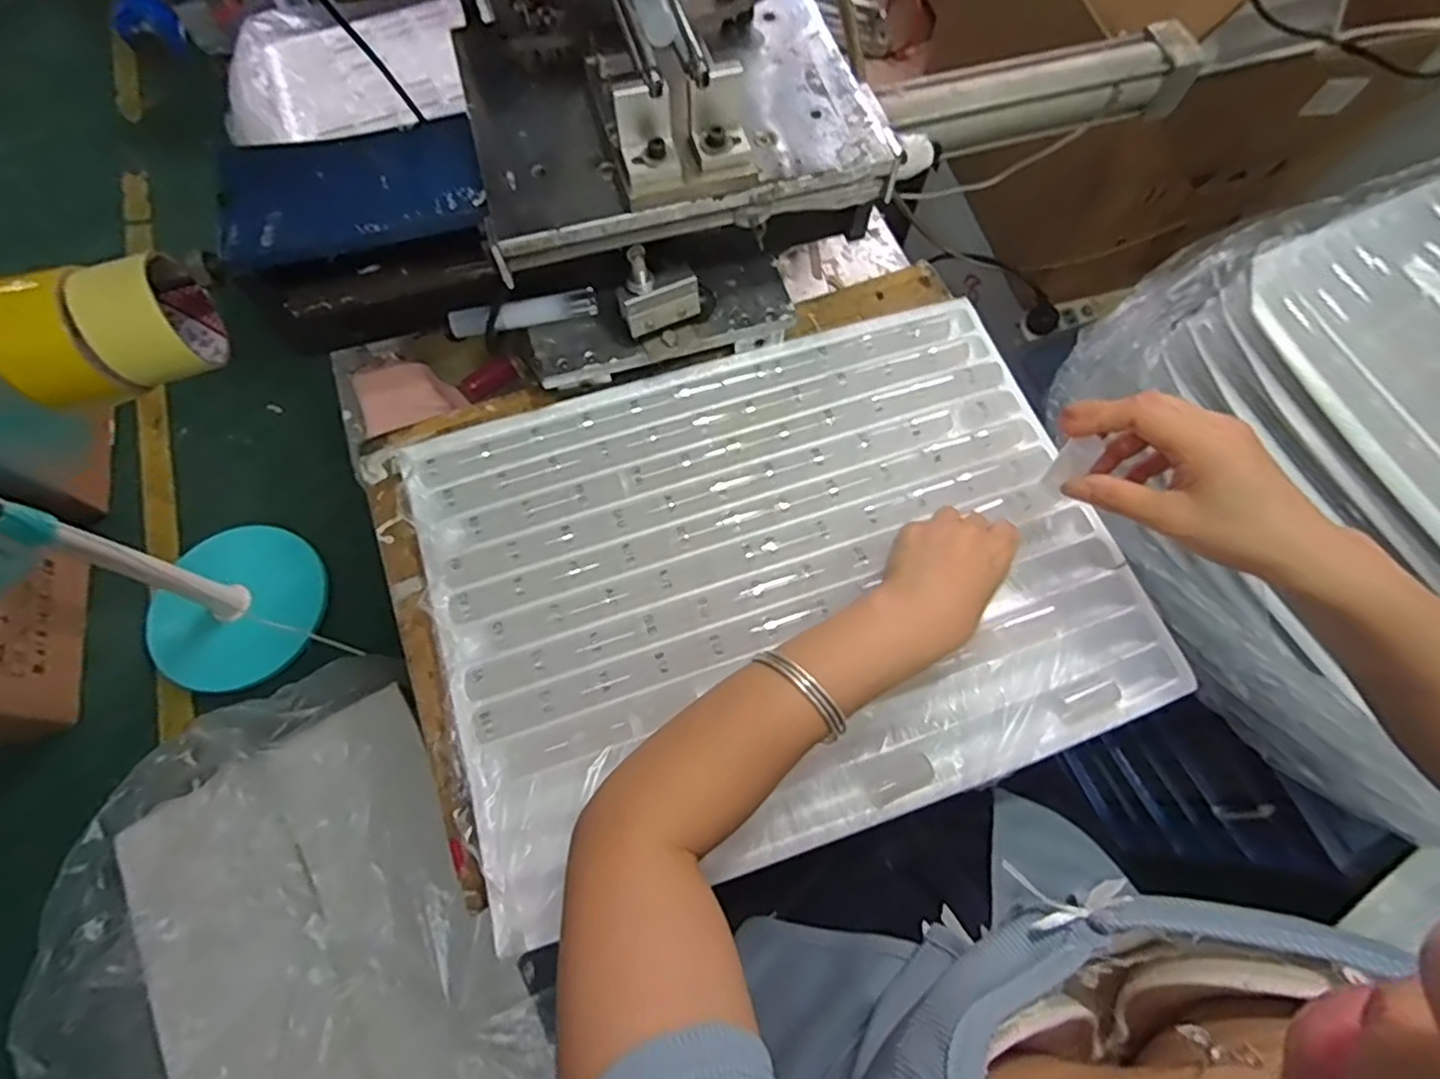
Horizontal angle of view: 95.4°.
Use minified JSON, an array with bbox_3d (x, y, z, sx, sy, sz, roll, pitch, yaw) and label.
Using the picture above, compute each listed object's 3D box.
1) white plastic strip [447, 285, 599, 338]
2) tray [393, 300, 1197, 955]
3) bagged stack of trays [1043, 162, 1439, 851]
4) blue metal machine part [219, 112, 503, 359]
[{"bbox_3d":[-0.145,-0.168,0.488,0.106,0.018,0.018,-15,70,-6],"label":"white plastic strip"},{"bbox_3d":[0.041,0.021,0.450,0.456,0.022,0.334,-18,70,-7],"label":"tray"},{"bbox_3d":[0.594,-0.052,0.555,0.390,0.230,0.514,-26,71,-10],"label":"bagged stack of trays"},{"bbox_3d":[-0.241,-0.216,0.460,0.161,0.087,0.105,-15,70,-6],"label":"blue metal machine part"}]

